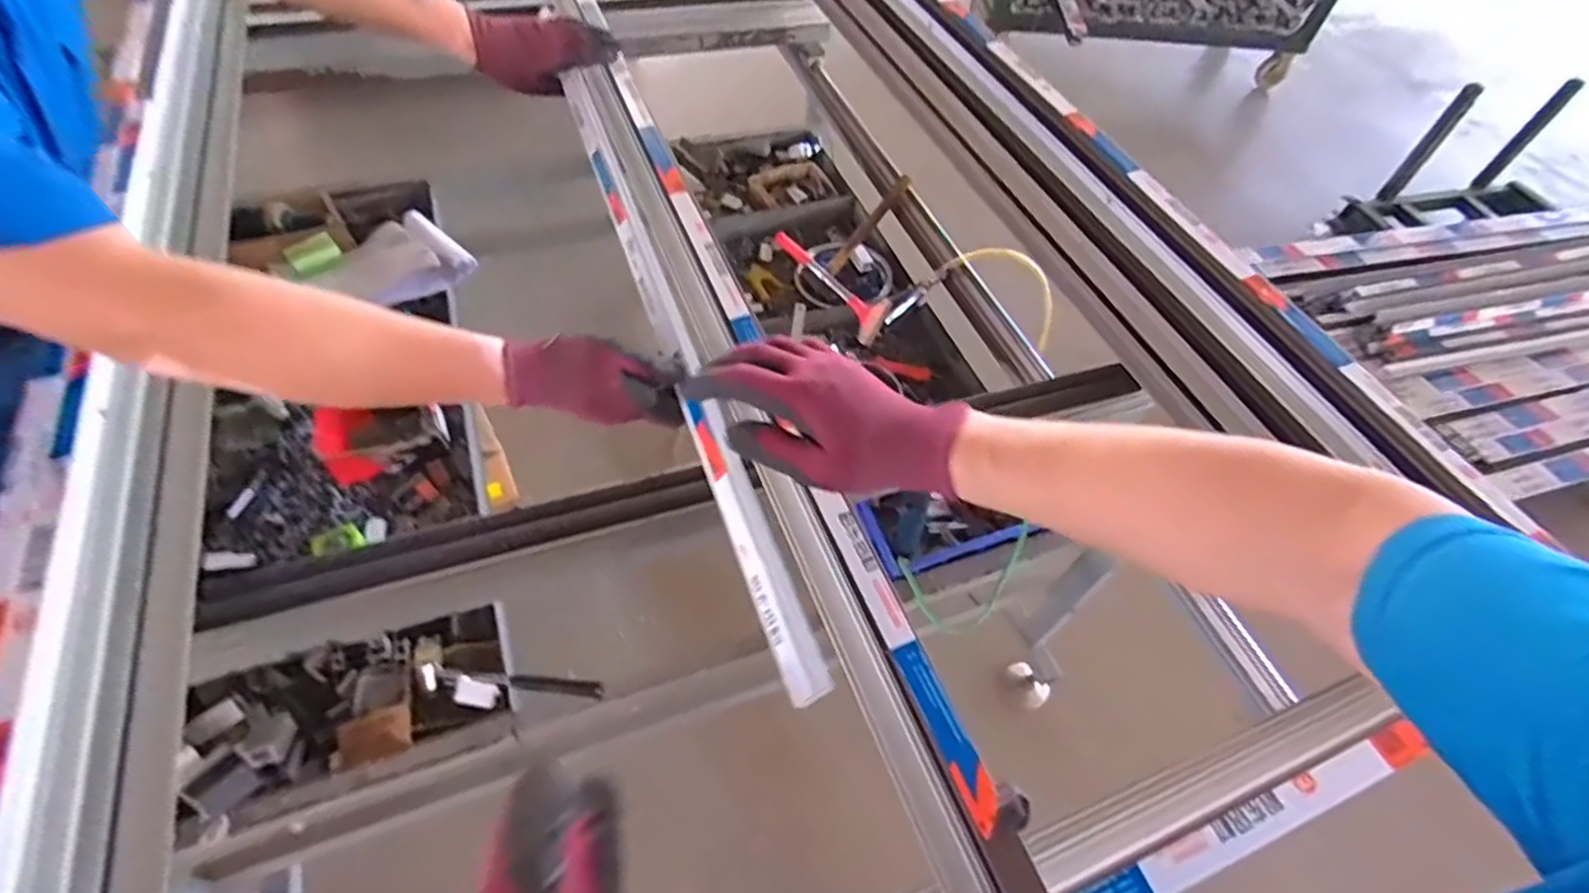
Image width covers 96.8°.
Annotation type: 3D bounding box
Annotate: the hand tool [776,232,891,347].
[{"bbox_3d":[0.072,-0.355,1.446,0.062,0.082,0.385,-22,59,-20],"label":"hand tool"}]

